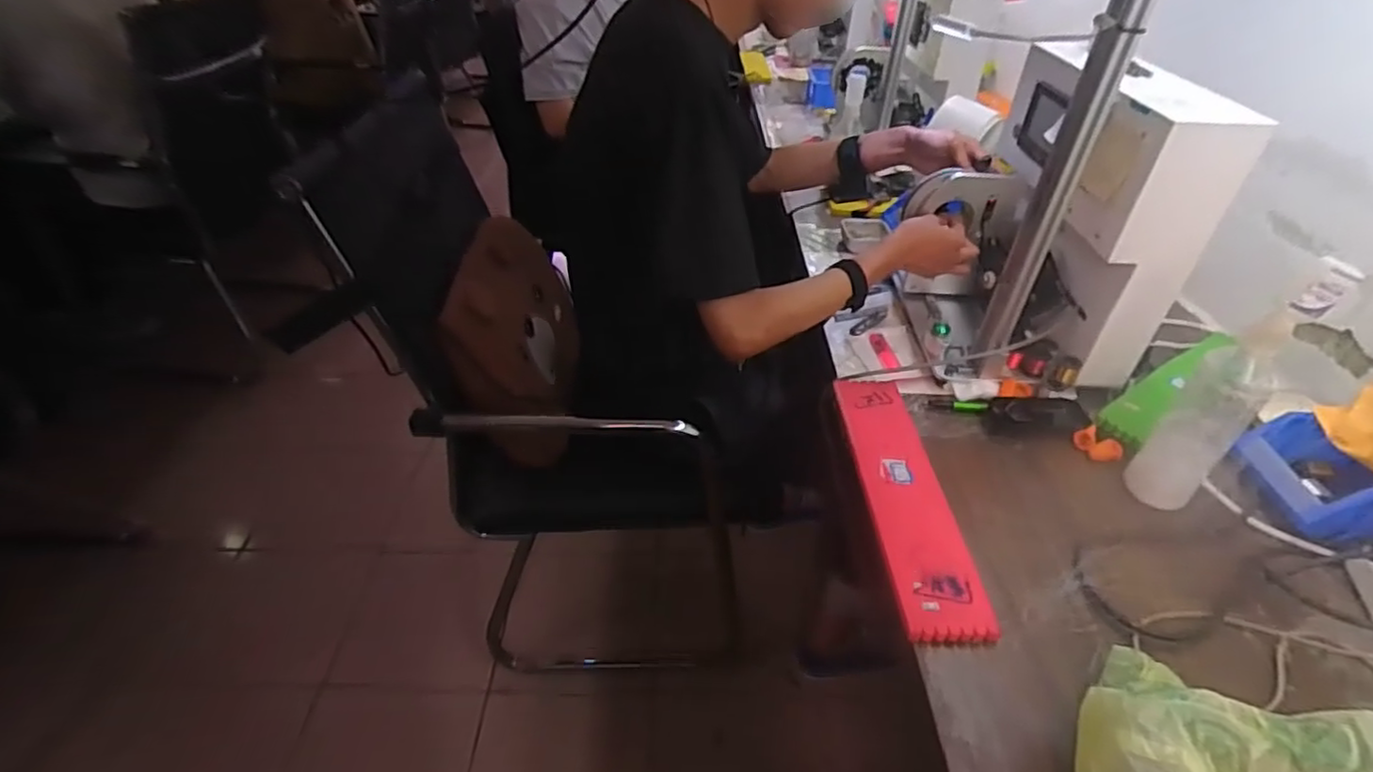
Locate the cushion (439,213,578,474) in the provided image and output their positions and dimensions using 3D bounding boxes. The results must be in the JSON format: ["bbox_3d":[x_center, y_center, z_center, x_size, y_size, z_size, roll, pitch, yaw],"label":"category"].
[{"bbox_3d":[-0.238,-0.071,0.972,0.121,0.277,0.332,-3,53,26],"label":"cushion"}]

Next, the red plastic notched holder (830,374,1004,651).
[{"bbox_3d":[0.229,0.109,0.687,0.084,0.015,0.338,1,39,-1],"label":"red plastic notched holder"}]

